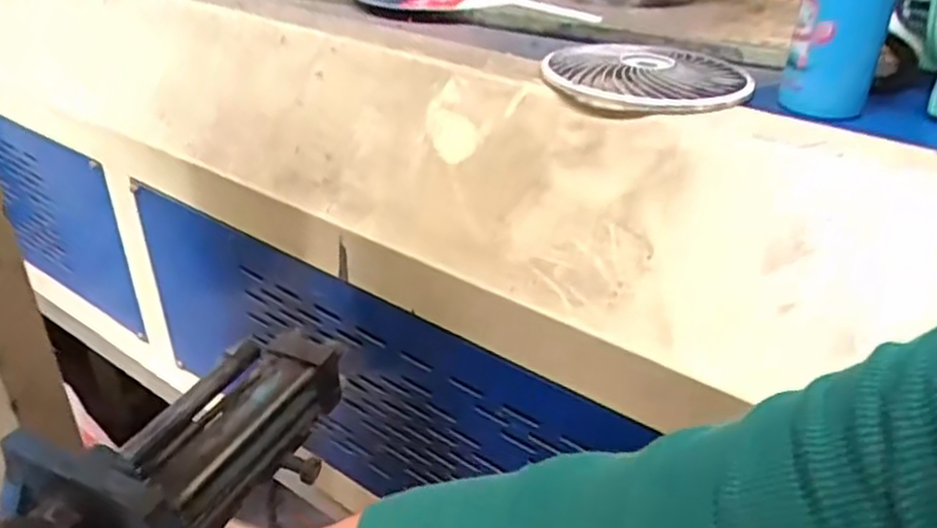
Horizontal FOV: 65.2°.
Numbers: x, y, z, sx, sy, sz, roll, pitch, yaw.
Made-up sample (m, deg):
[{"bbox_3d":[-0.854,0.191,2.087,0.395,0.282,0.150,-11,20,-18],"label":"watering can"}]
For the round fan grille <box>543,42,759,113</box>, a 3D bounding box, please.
[{"bbox_3d":[0.156,-0.171,0.653,0.173,0.018,0.172,8,32,11],"label":"round fan grille"}]

